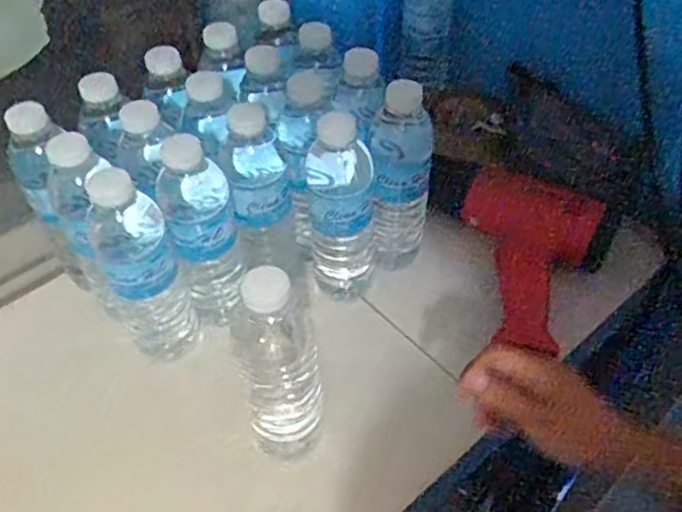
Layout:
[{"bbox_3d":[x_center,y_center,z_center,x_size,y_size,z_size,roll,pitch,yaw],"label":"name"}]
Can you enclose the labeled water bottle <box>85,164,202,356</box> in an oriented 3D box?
[{"bbox_3d":[-0.172,0.010,0.553,0.066,0.210,0.074,-21,51,-18],"label":"labeled water bottle"}]

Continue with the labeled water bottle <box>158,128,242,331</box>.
[{"bbox_3d":[-0.123,-0.019,0.572,0.059,0.190,0.063,-17,50,-15],"label":"labeled water bottle"}]

